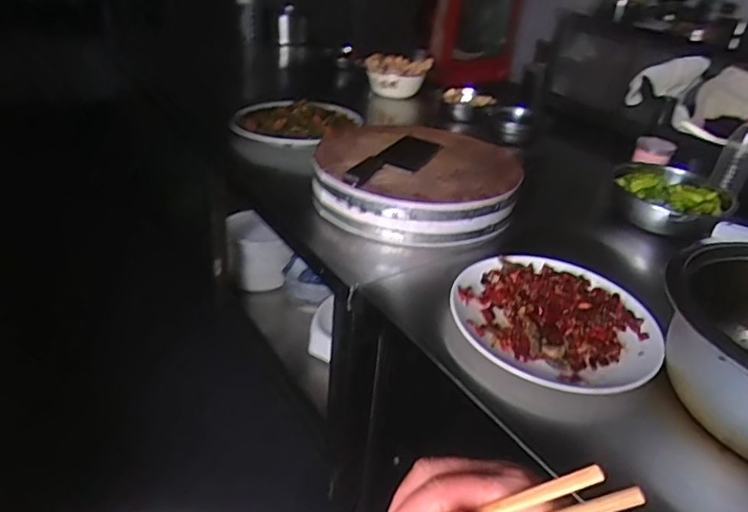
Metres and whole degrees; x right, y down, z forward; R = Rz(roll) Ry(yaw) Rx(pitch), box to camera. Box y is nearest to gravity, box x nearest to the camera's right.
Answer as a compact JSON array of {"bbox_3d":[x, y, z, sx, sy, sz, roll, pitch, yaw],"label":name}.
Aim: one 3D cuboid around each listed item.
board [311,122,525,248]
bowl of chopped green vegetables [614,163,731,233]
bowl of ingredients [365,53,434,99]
[{"bbox_3d":[0.083,-0.171,1.142,0.409,0.109,0.413,-3,29,2],"label":"board"},{"bbox_3d":[0.641,-0.132,1.176,0.226,0.063,0.243,9,31,22],"label":"bowl of chopped green vegetables"},{"bbox_3d":[0.079,-0.578,1.756,0.208,0.115,0.185,-1,29,5],"label":"bowl of ingredients"}]

